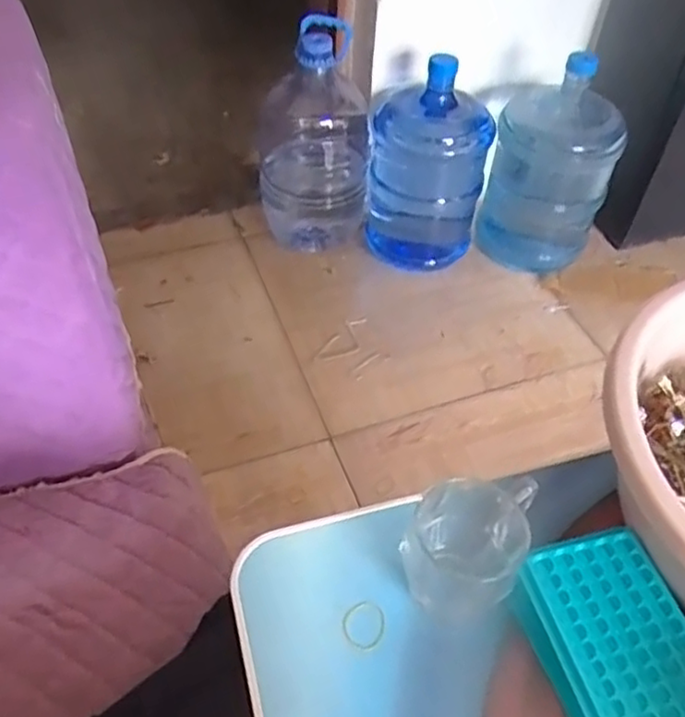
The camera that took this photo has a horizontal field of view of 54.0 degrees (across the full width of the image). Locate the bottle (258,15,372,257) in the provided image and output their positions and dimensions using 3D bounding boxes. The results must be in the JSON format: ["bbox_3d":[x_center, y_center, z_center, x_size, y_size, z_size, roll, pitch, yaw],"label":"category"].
[{"bbox_3d":[-0.065,-0.445,1.422,0.227,0.433,0.209,-1,49,-4],"label":"bottle"}]

